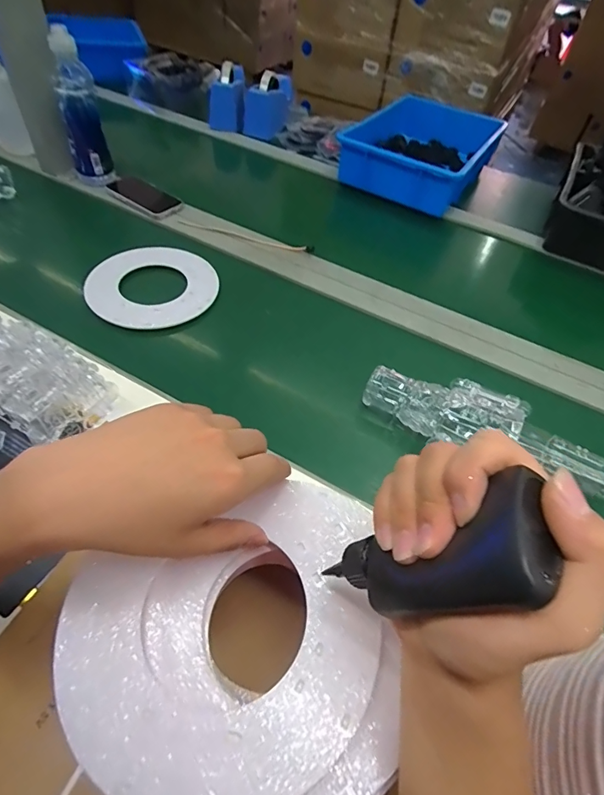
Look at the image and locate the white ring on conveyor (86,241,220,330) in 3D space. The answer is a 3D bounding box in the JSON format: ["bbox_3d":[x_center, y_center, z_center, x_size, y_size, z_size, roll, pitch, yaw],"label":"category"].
[{"bbox_3d":[-0.235,-0.182,0.667,0.191,0.011,0.208,3,51,-4],"label":"white ring on conveyor"}]

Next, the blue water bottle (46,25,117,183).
[{"bbox_3d":[-0.400,-0.502,0.769,0.069,0.251,0.081,-11,54,-15],"label":"blue water bottle"}]

